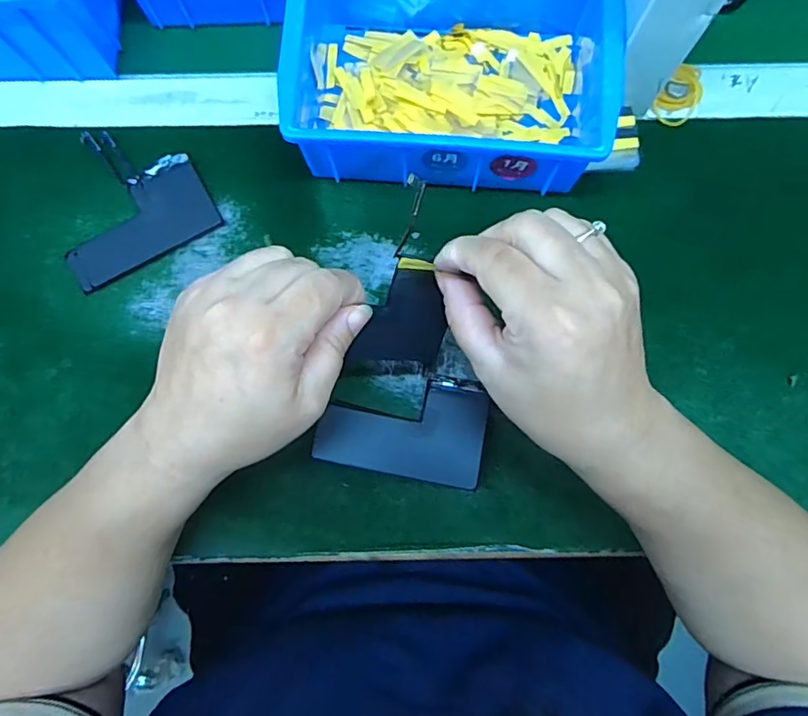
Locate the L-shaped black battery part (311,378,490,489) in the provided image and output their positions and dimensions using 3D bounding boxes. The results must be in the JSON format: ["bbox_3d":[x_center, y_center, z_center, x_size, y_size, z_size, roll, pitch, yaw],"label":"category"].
[{"bbox_3d":[0.000,0.038,0.303,0.093,0.007,0.059,10,80,2],"label":"L-shaped black battery part"}]

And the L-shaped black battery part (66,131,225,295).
[{"bbox_3d":[-0.192,-0.110,0.363,0.102,0.006,0.098,-30,81,-6],"label":"L-shaped black battery part"}]

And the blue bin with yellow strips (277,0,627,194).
[{"bbox_3d":[0.029,-0.188,0.349,0.201,0.072,0.142,6,79,0],"label":"blue bin with yellow strips"}]

